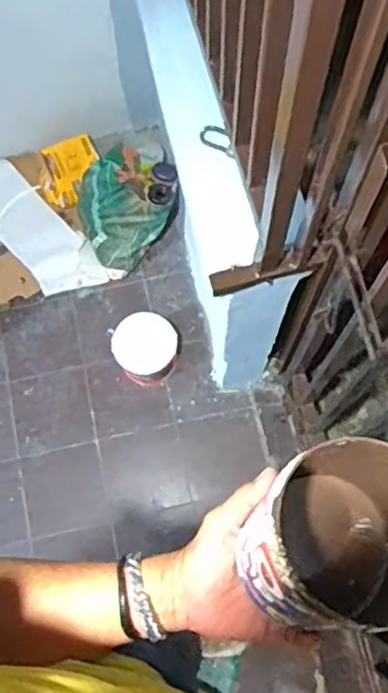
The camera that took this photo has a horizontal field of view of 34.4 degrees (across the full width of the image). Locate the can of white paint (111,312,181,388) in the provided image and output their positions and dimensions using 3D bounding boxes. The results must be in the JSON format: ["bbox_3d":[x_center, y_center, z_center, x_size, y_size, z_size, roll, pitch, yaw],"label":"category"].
[{"bbox_3d":[-0.144,0.005,1.909,0.179,0.145,0.187,0,74,1],"label":"can of white paint"}]

